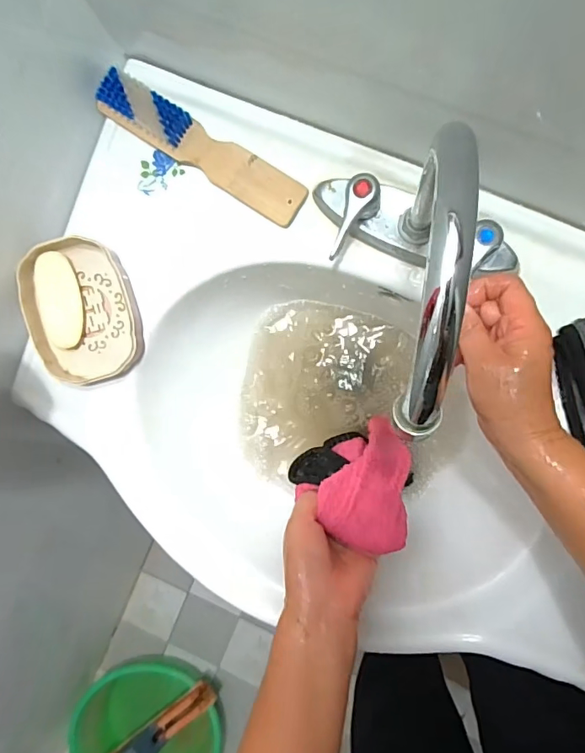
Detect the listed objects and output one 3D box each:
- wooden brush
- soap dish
[{"bbox_3d":[-0.081,-0.204,0.427,0.204,0.032,0.041,34,95,6],"label":"wooden brush"},{"bbox_3d":[-0.198,-0.060,0.448,0.094,0.038,0.129,-13,88,8],"label":"soap dish"}]

